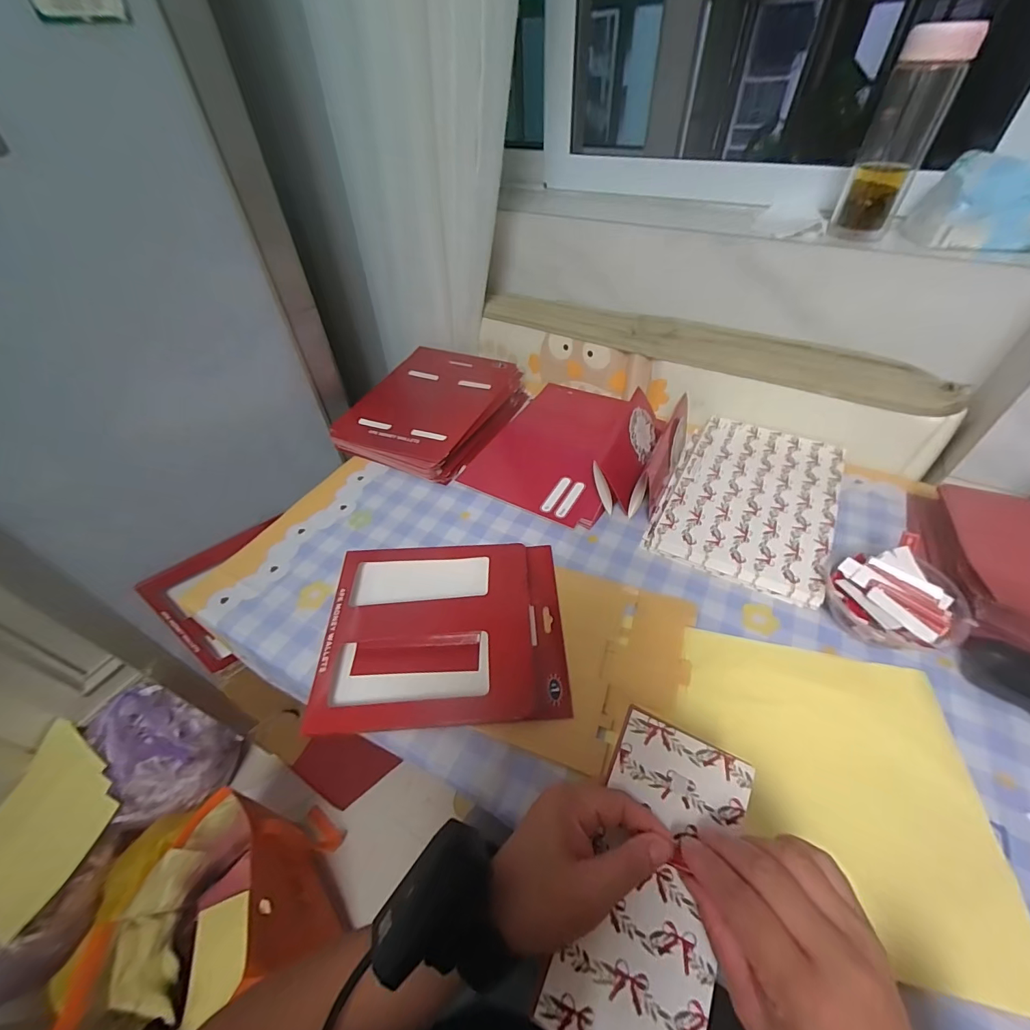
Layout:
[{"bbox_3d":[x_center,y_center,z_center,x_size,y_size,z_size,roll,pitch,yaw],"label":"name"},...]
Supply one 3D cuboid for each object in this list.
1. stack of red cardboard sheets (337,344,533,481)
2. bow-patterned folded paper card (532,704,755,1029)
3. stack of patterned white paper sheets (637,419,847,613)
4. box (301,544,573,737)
[{"bbox_3d":[-0.119,-0.166,0.688,0.229,0.044,0.258,24,53,22],"label":"stack of red cardboard sheets"},{"bbox_3d":[0.085,0.223,0.269,0.085,0.008,0.174,22,65,11],"label":"bow-patterned folded paper card"},{"bbox_3d":[0.291,-0.024,0.549,0.180,0.028,0.258,22,52,21],"label":"stack of patterned white paper sheets"},{"bbox_3d":[-0.070,0.105,0.445,0.230,0.028,0.196,-3,47,-1],"label":"box"}]

